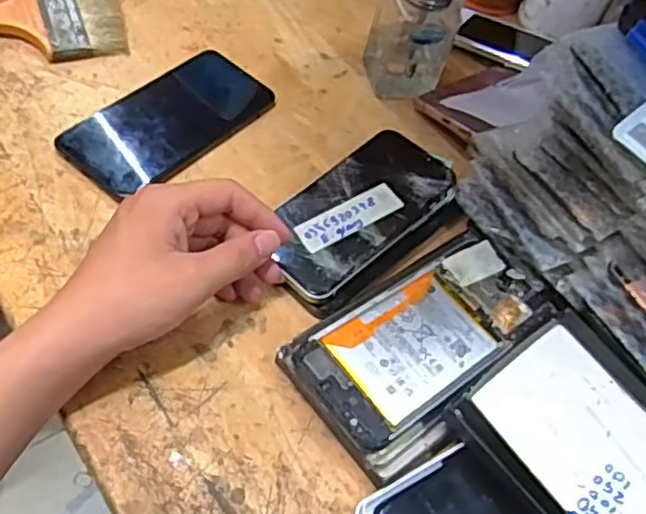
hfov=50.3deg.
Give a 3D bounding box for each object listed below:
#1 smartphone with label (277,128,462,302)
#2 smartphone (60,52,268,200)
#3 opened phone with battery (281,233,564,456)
[{"bbox_3d":[0.023,-0.031,0.463,0.072,0.011,0.139,39,64,19],"label":"smartphone with label"},{"bbox_3d":[-0.110,-0.101,0.508,0.076,0.013,0.157,40,55,6],"label":"smartphone"},{"bbox_3d":[0.065,0.041,0.421,0.171,0.016,0.085,-35,66,-22],"label":"opened phone with battery"}]

